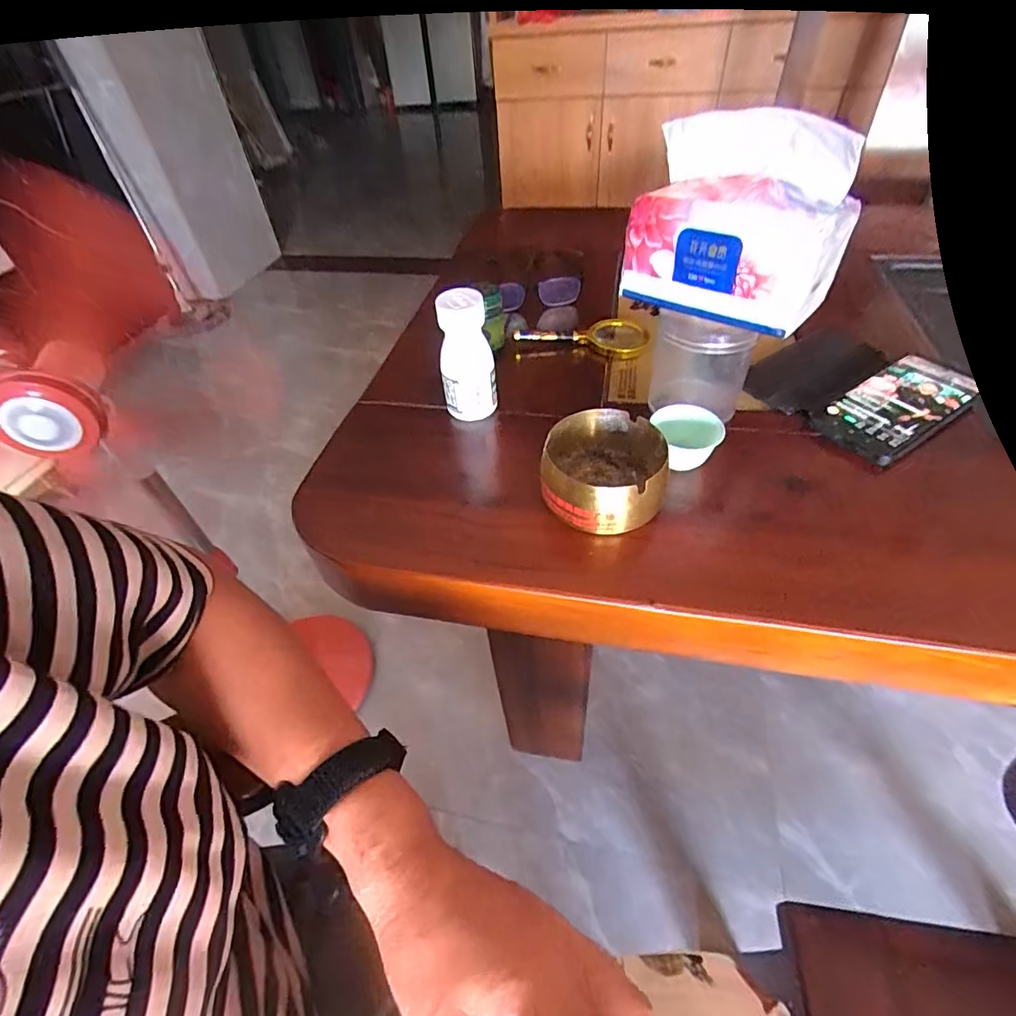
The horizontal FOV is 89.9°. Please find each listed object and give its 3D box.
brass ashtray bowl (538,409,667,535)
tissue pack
[{"bbox_3d":[0.075,-0.032,0.405,0.091,0.052,0.101,5,47,9],"label":"brass ashtray bowl"},{"bbox_3d":[0.173,-0.219,0.389,0.149,0.125,0.073,25,54,26],"label":"tissue pack"}]

